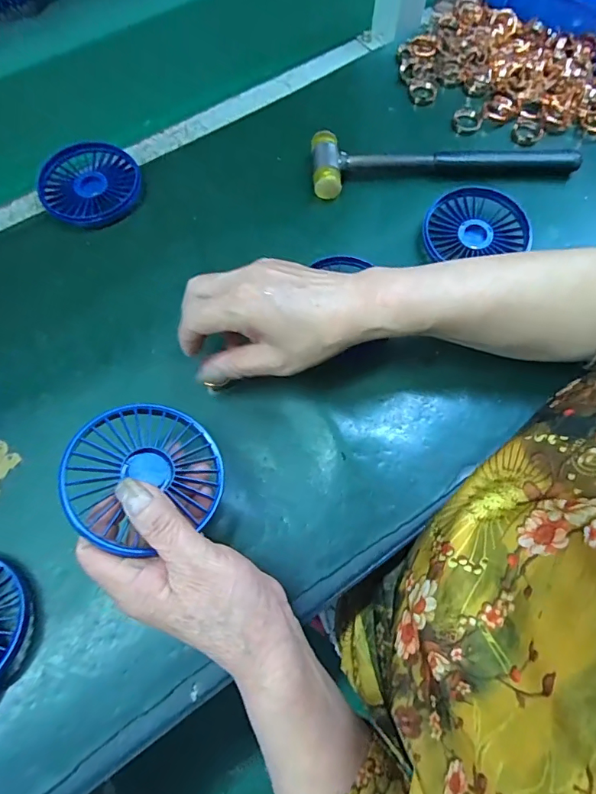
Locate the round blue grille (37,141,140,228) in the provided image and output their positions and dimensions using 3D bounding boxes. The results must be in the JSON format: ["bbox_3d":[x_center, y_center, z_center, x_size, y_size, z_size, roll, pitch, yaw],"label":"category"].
[{"bbox_3d":[-0.189,-0.194,0.417,0.090,0.009,0.087,0,70,0],"label":"round blue grille"}]

